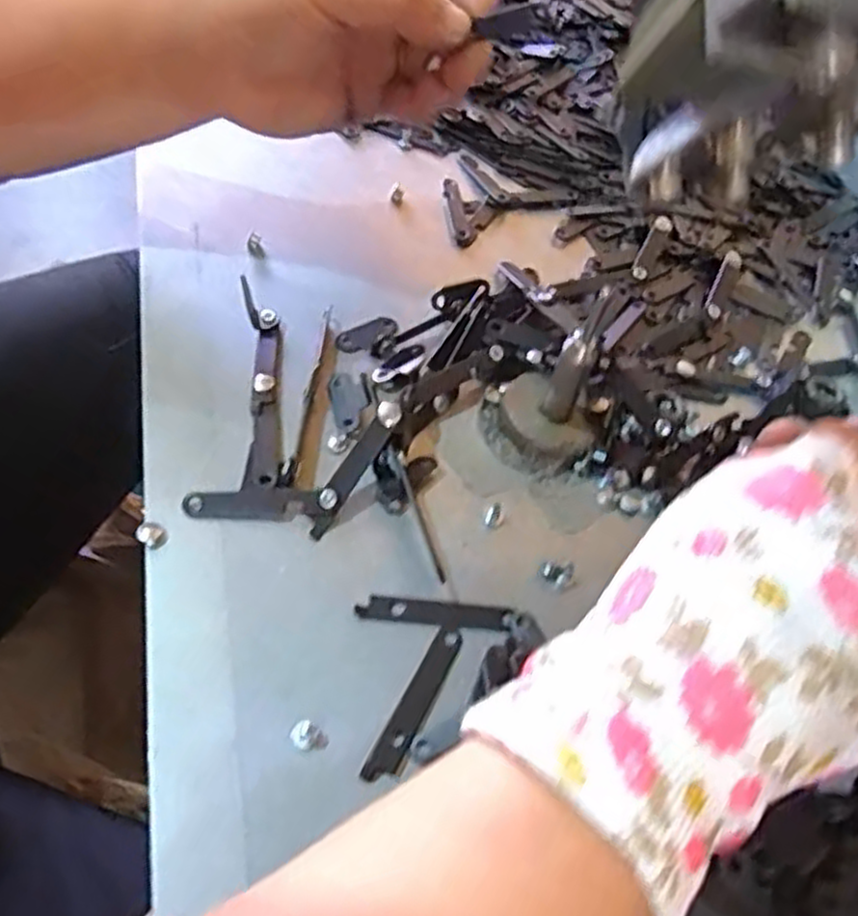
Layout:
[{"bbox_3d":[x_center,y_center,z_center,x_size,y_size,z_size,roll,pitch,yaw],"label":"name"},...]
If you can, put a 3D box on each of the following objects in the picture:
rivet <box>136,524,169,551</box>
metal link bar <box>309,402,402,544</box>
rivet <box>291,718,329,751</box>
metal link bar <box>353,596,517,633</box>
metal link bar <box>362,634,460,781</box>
[{"bbox_3d":[-0.091,0.025,0.255,0.010,0.004,0.008,32,53,13],"label":"rivet"},{"bbox_3d":[-0.026,0.004,0.271,0.007,0.006,0.054,28,75,15],"label":"metal link bar"},{"bbox_3d":[-0.035,0.080,0.222,0.011,0.004,0.008,36,54,16],"label":"rivet"},{"bbox_3d":[0.003,0.050,0.253,0.051,0.004,0.009,8,51,-6],"label":"metal link bar"},{"bbox_3d":[-0.004,0.074,0.234,0.009,0.004,0.052,27,52,9],"label":"metal link bar"}]

